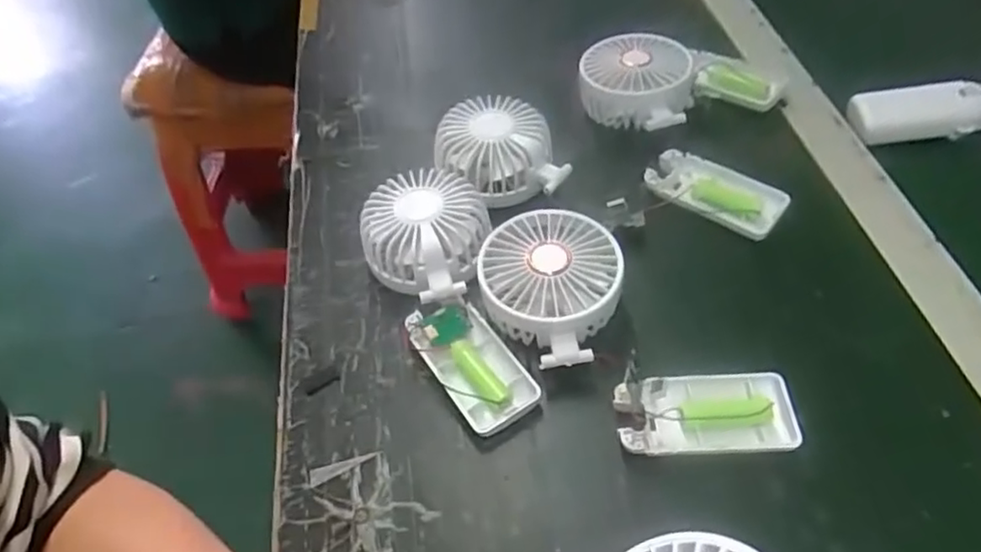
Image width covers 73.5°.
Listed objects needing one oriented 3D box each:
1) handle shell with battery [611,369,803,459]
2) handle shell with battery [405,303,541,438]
[{"bbox_3d":[0.118,0.079,0.366,0.094,0.020,0.047,-3,52,4],"label":"handle shell with battery"},{"bbox_3d":[-0.011,0.052,0.393,0.044,0.024,0.087,-31,55,-17],"label":"handle shell with battery"}]

